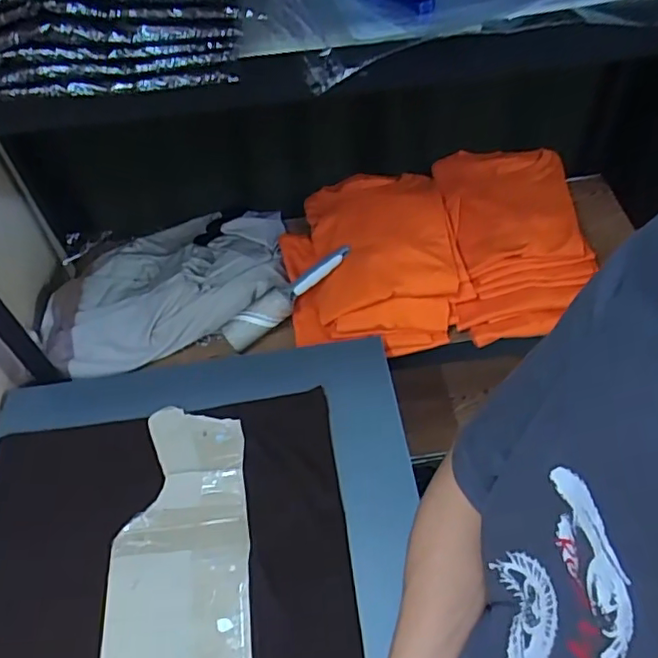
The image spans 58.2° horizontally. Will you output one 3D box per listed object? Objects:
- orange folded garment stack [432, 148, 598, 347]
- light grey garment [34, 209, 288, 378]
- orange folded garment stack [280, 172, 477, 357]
[{"bbox_3d":[0.272,-0.136,0.872,0.192,0.088,0.301,-4,52,1],"label":"orange folded garment stack"},{"bbox_3d":[-0.251,-0.081,0.935,0.405,0.044,0.281,-20,53,-11],"label":"light grey garment"},{"bbox_3d":[0.061,-0.105,0.875,0.253,0.094,0.294,-11,52,-4],"label":"orange folded garment stack"}]

